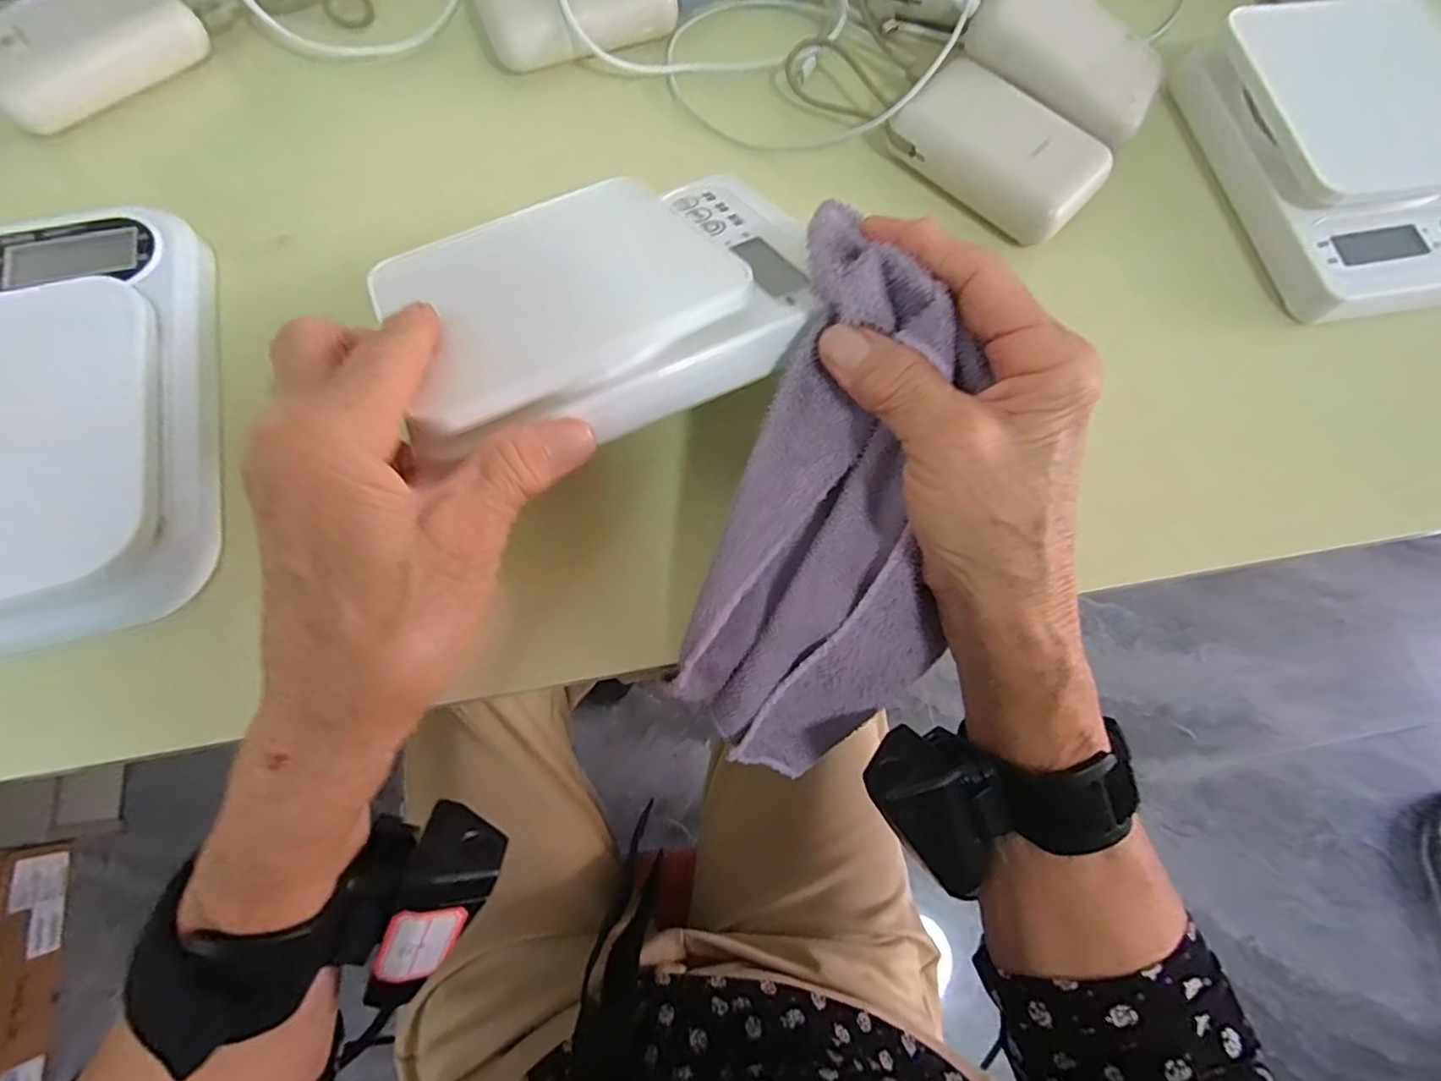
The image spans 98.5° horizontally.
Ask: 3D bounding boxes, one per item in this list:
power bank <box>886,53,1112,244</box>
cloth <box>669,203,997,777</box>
[{"bbox_3d":[0.143,-0.200,0.318,0.100,0.022,0.060,43,76,11],"label":"power bank"},{"bbox_3d":[0.041,0.002,0.235,0.094,0.030,0.216,9,109,1],"label":"cloth"}]

